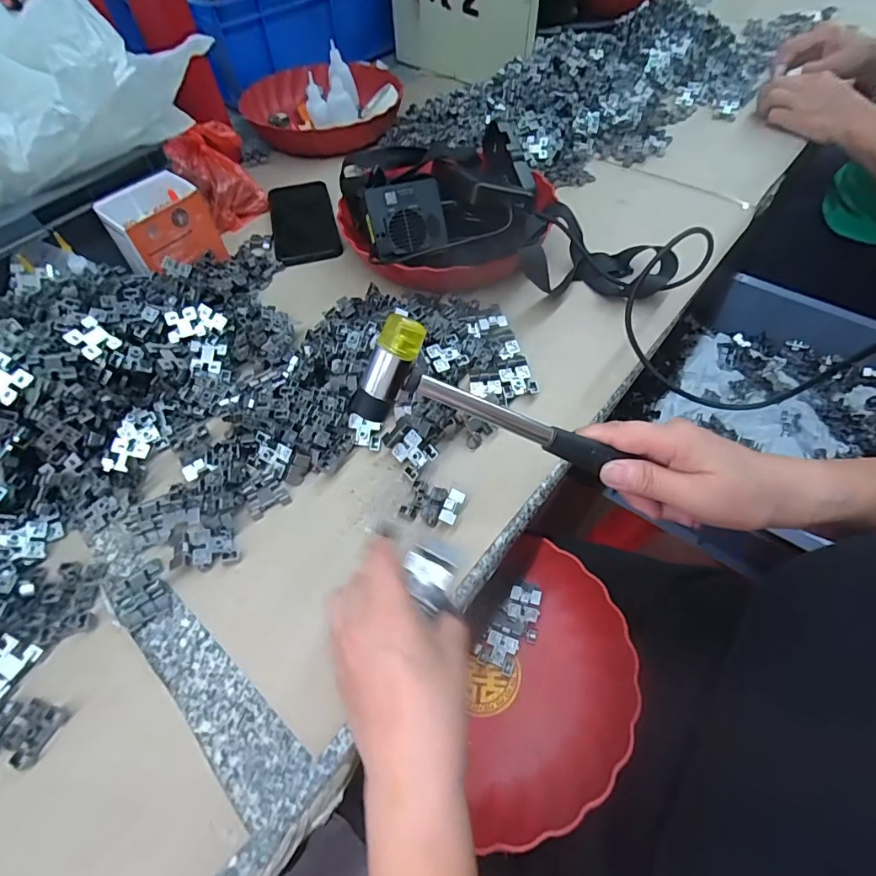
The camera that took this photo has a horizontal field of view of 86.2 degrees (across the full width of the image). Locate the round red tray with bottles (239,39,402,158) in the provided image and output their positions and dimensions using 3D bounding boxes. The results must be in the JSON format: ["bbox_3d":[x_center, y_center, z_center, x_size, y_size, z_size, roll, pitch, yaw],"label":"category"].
[{"bbox_3d":[-0.181,-0.528,0.733,0.232,0.073,0.255,0,56,1],"label":"round red tray with bottles"}]

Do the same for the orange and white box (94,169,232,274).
[{"bbox_3d":[-0.284,-0.216,0.489,0.070,0.072,0.091,34,63,21],"label":"orange and white box"}]

